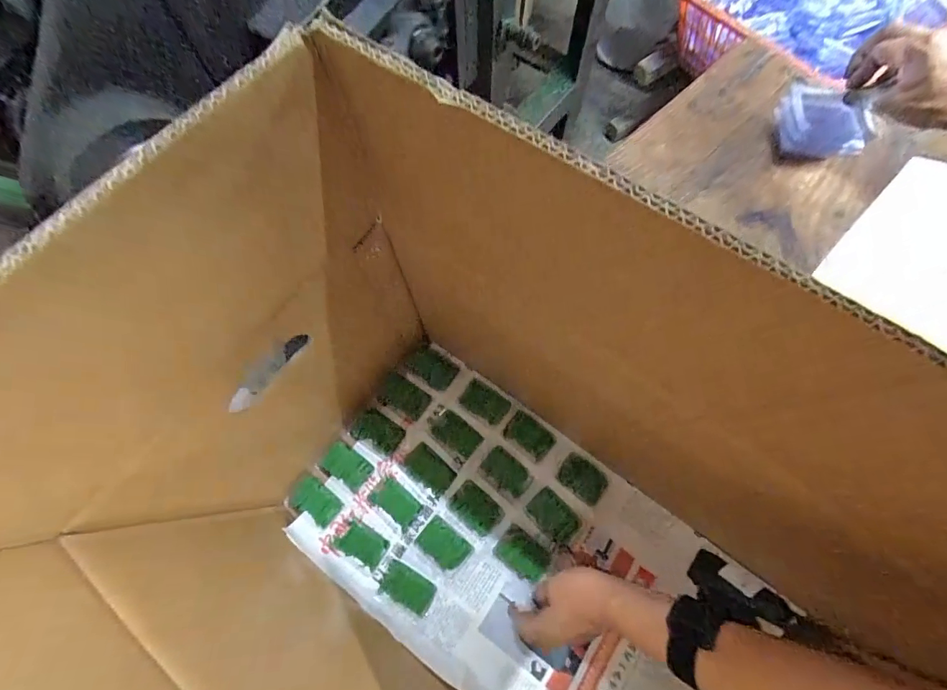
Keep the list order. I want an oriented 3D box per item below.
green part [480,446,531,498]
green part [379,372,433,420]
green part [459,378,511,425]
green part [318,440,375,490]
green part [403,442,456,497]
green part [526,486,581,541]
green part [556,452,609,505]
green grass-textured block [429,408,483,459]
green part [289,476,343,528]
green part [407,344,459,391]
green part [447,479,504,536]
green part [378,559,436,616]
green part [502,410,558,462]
[{"bbox_3d":[0.042,0.165,0.547,0.062,0.007,0.042,40,77,14],"label":"green part"},{"bbox_3d":[-0.094,0.071,0.572,0.065,0.009,0.045,31,75,12],"label":"green part"},{"bbox_3d":[0.016,0.078,0.573,0.062,0.004,0.038,31,75,12],"label":"green part"},{"bbox_3d":[-0.167,0.156,0.554,0.067,0.005,0.041,31,75,12],"label":"green part"},{"bbox_3d":[-0.058,0.161,0.547,0.064,0.004,0.039,41,77,14],"label":"green part"},{"bbox_3d":[0.101,0.216,0.534,0.044,0.004,0.063,-43,75,-12],"label":"green part"},{"bbox_3d":[0.140,0.172,0.545,0.061,0.004,0.043,37,76,13],"label":"green part"},{"bbox_3d":[-0.025,0.116,0.561,0.068,0.004,0.040,38,76,13],"label":"green grass-textured block"},{"bbox_3d":[-0.202,0.201,0.537,0.062,0.008,0.045,32,75,12],"label":"green part"},{"bbox_3d":[-0.056,0.030,0.582,0.061,0.014,0.045,31,75,12],"label":"green part"},{"bbox_3d":[0.003,0.207,0.535,0.063,0.007,0.043,39,77,14],"label":"green part"},{"bbox_3d":[-0.080,0.293,0.511,0.064,0.007,0.038,24,74,10],"label":"green part"},{"bbox_3d":[0.074,0.119,0.559,0.062,0.005,0.039,35,76,13],"label":"green part"}]

